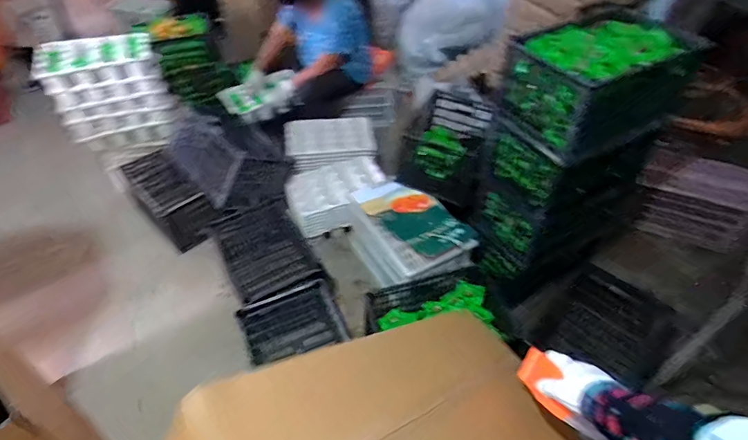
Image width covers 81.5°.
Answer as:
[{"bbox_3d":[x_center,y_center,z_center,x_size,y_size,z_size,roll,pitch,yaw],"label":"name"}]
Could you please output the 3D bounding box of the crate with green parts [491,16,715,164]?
[{"bbox_3d":[0.632,-0.395,1.253,0.442,0.290,0.334,-20,48,-19],"label":"crate with green parts"}]

